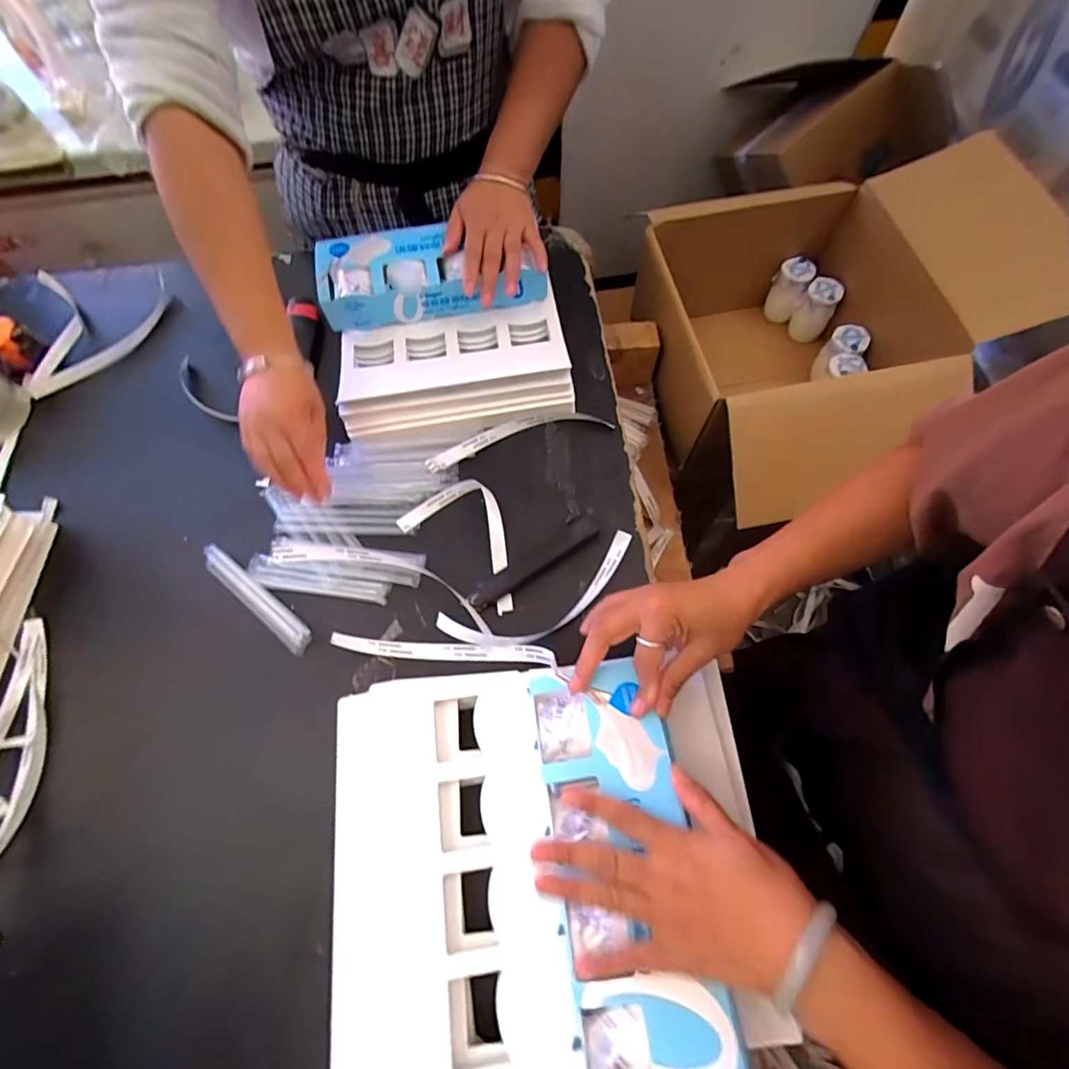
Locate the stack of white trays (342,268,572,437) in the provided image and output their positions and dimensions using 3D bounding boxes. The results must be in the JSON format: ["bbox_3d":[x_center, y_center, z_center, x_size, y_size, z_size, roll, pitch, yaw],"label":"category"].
[{"bbox_3d":[-0.096,-0.198,0.610,0.274,0.046,0.162,-9,66,-3],"label":"stack of white trays"}]

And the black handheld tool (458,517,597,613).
[{"bbox_3d":[-0.003,0.029,0.522,0.152,0.007,0.028,-32,69,-12],"label":"black handheld tool"}]

